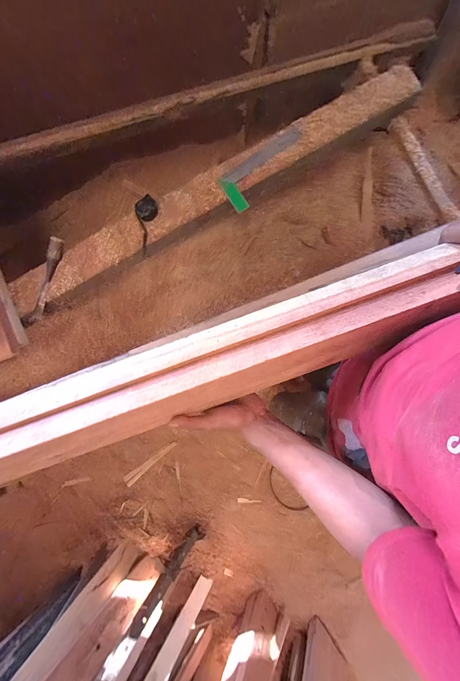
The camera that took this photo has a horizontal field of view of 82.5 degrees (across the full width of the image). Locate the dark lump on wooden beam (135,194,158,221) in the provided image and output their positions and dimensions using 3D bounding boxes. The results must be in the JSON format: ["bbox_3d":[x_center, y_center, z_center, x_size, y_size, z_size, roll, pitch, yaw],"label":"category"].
[{"bbox_3d":[-0.247,-0.394,0.785,0.051,0.036,0.075,36,80,6],"label":"dark lump on wooden beam"}]

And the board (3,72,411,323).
[{"bbox_3d":[-0.028,-0.463,0.810,1.421,0.044,0.170,-29,85,-1],"label":"board"}]

